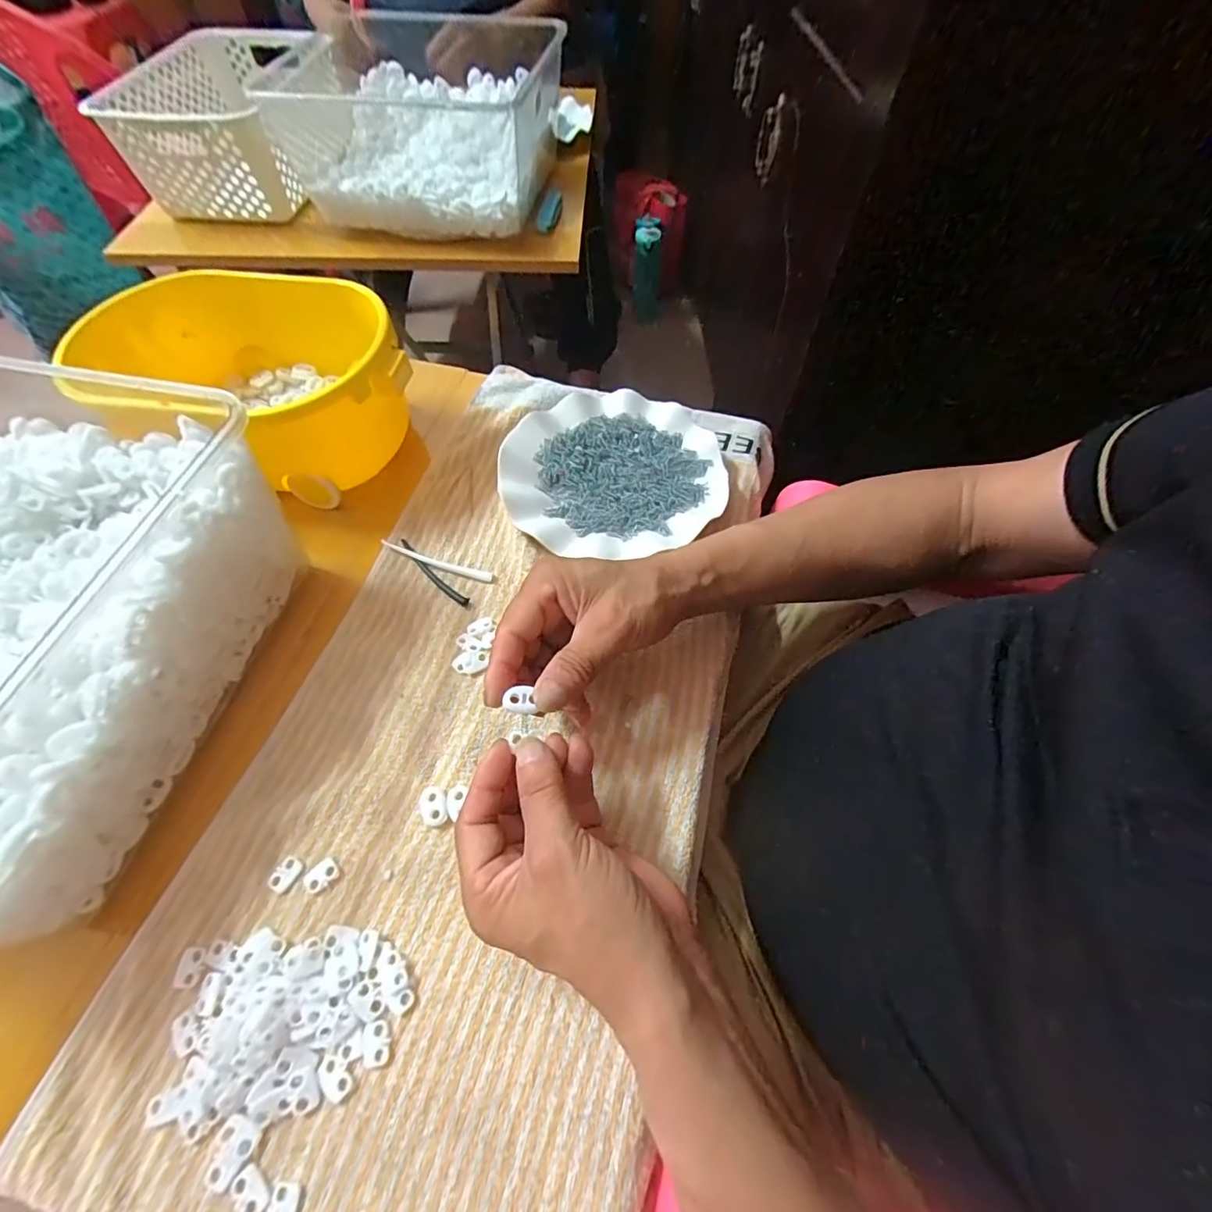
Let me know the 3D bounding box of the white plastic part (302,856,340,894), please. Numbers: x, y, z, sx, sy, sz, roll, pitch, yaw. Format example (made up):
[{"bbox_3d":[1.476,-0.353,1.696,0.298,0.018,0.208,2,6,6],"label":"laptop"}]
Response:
[{"bbox_3d":[-0.164,0.155,0.299,0.019,0.004,0.013,-38,66,-20],"label":"white plastic part"}]

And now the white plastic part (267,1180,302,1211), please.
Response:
[{"bbox_3d":[-0.146,0.271,0.233,0.013,0.004,0.018,7,60,4],"label":"white plastic part"}]

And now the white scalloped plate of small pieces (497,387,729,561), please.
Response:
[{"bbox_3d":[0.005,-0.116,0.438,0.179,0.017,0.167,-5,60,-3],"label":"white scalloped plate of small pieces"}]

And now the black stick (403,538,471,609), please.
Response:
[{"bbox_3d":[-0.136,-0.027,0.404,0.084,0.004,0.010,40,67,21],"label":"black stick"}]

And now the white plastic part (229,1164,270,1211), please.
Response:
[{"bbox_3d":[-0.162,0.266,0.235,0.012,0.004,0.018,-38,66,-20],"label":"white plastic part"}]

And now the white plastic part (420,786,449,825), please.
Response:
[{"bbox_3d":[-0.105,0.122,0.317,0.015,0.005,0.023,-14,60,-8],"label":"white plastic part"}]

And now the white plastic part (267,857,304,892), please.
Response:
[{"bbox_3d":[-0.185,0.154,0.299,0.013,0.004,0.018,28,63,15],"label":"white plastic part"}]

